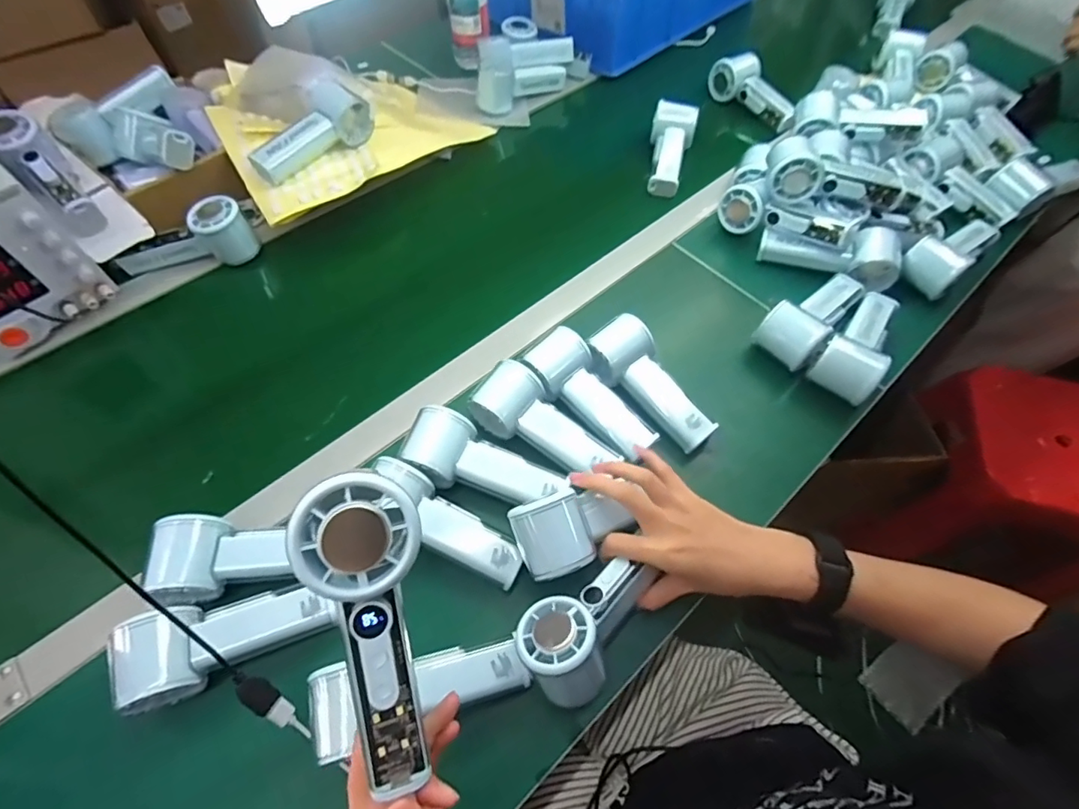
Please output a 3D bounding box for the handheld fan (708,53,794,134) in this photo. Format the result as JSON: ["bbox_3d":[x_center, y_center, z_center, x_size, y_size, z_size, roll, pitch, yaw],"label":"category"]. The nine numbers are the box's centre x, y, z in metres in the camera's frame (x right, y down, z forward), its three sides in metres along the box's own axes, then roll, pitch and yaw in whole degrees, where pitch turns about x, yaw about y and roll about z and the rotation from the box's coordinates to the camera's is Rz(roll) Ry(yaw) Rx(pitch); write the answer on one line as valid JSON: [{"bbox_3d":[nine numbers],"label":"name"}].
[{"bbox_3d":[0.330,-0.472,0.794,0.040,0.065,0.176,-21,61,-12],"label":"handheld fan"}]

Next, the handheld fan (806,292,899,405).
[{"bbox_3d":[0.343,-0.065,0.542,0.057,0.051,0.136,38,66,20],"label":"handheld fan"}]

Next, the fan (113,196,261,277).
[{"bbox_3d":[-0.412,-0.191,0.606,0.140,0.065,0.047,-12,60,-7],"label":"fan"}]

